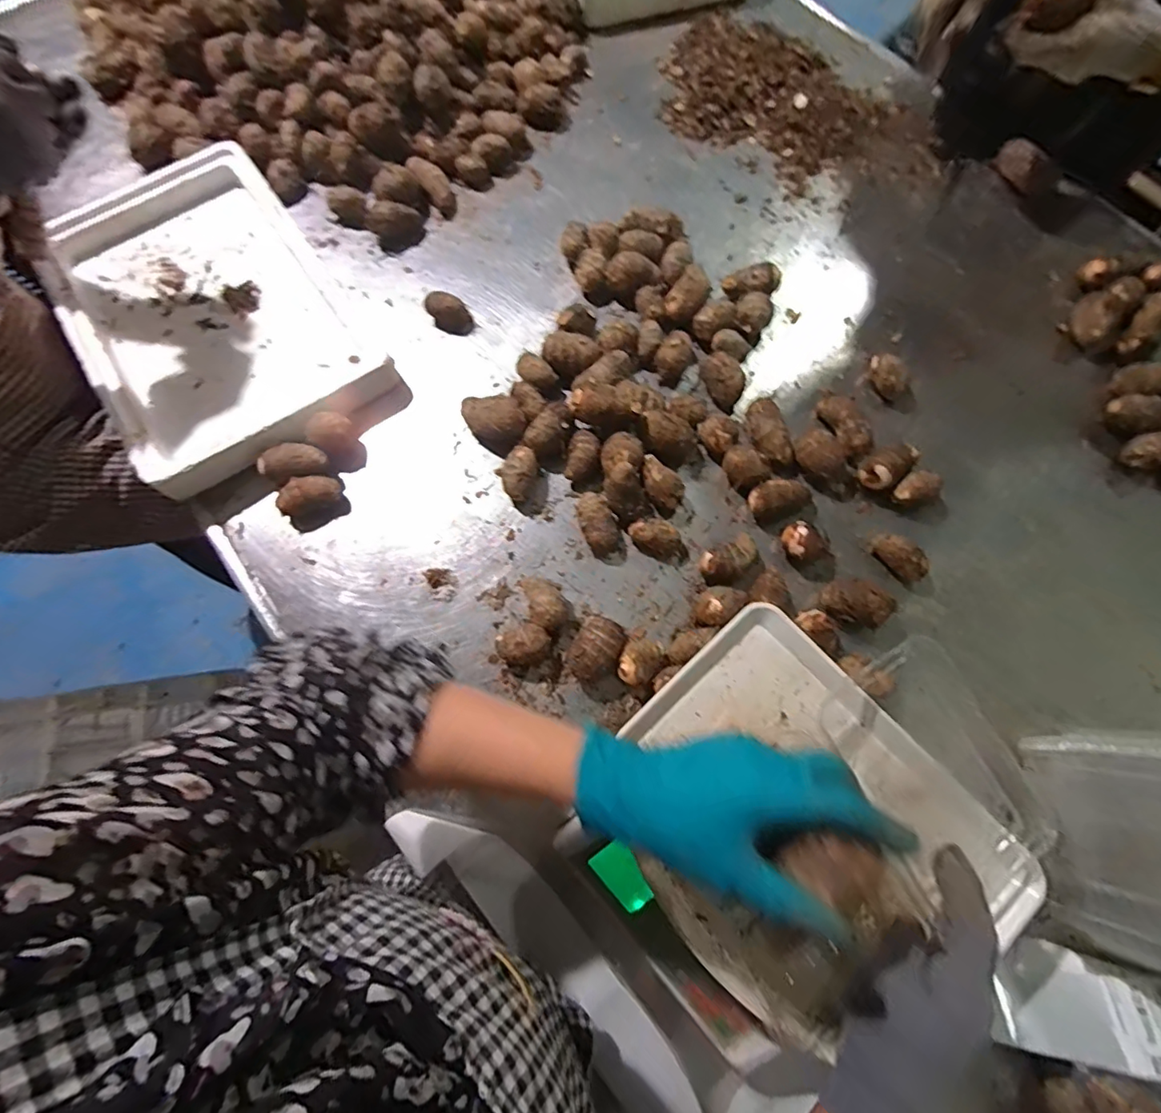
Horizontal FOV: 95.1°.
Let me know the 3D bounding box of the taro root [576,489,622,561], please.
[{"bbox_3d":[0.019,-0.036,0.601,0.039,0.036,0.069,-22,74,-5],"label":"taro root"}]

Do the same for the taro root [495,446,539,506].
[{"bbox_3d":[-0.071,-0.097,0.617,0.050,0.038,0.063,30,77,10],"label":"taro root"}]

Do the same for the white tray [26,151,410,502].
[{"bbox_3d":[-0.471,-0.312,0.683,0.301,0.064,0.470,-34,76,-9],"label":"white tray"}]

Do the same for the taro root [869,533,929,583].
[{"bbox_3d":[0.359,0.002,0.596,0.036,0.034,0.063,-28,75,-7],"label":"taro root"}]

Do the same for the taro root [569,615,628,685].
[{"bbox_3d":[0.014,0.097,0.553,0.055,0.047,0.067,31,76,9],"label":"taro root"}]

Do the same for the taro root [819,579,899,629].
[{"bbox_3d":[0.295,0.052,0.572,0.066,0.050,0.049,10,74,4],"label":"taro root"}]

